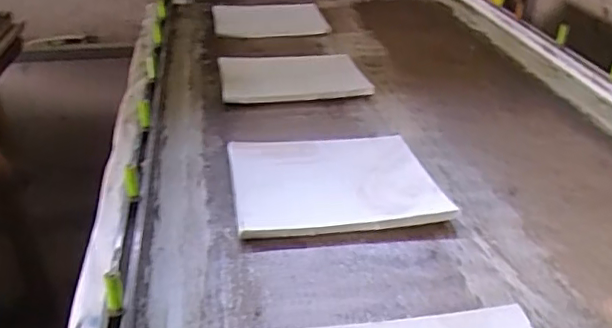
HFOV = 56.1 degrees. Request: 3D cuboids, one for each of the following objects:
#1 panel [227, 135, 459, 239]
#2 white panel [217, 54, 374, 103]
[{"bbox_3d":[0.035,0.024,0.782,0.264,0.027,0.205,-3,30,-10],"label":"panel"},{"bbox_3d":[-0.030,-0.180,1.137,0.274,0.026,0.243,-5,30,-9],"label":"white panel"}]

